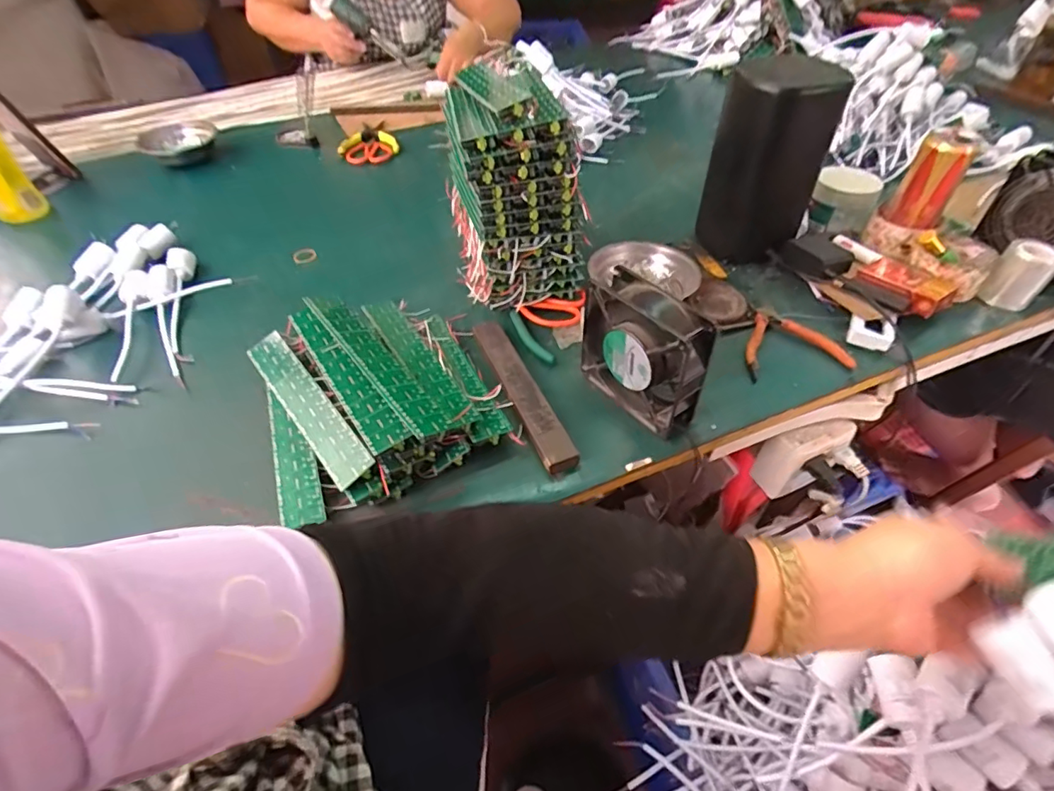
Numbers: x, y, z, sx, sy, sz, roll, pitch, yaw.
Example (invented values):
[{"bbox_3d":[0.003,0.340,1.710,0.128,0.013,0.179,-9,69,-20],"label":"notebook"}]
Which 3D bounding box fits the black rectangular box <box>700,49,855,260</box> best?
[{"bbox_3d":[0.278,-0.277,0.635,0.081,0.217,0.107,-15,48,-15],"label":"black rectangular box"}]

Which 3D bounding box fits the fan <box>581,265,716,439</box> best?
[{"bbox_3d":[0.105,-0.040,0.487,0.046,0.123,0.120,-27,52,-25],"label":"fan"}]

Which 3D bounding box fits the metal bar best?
[{"bbox_3d":[-0.008,-0.009,0.524,0.032,0.019,0.210,-17,49,-17],"label":"metal bar"}]

